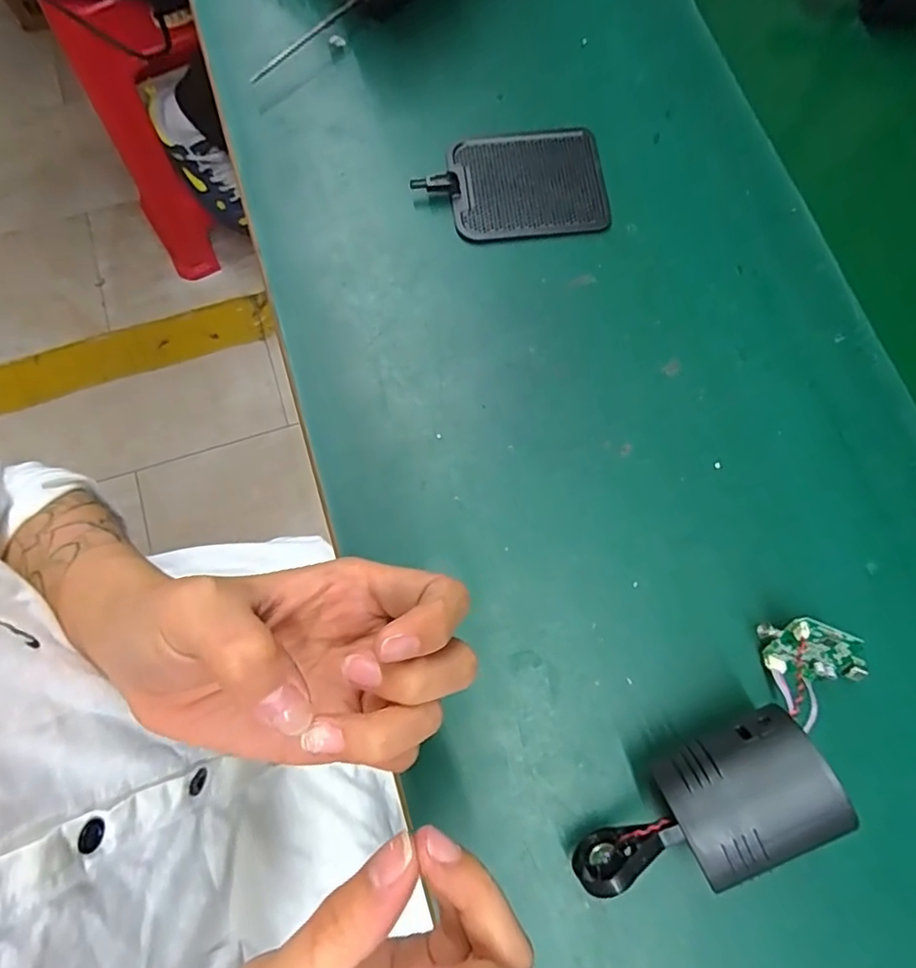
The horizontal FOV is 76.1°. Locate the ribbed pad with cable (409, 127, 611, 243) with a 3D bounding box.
[{"bbox_3d":[0.036,-0.192,0.374,0.114,0.007,0.076,-5,76,-2],"label":"ribbed pad with cable"}]

